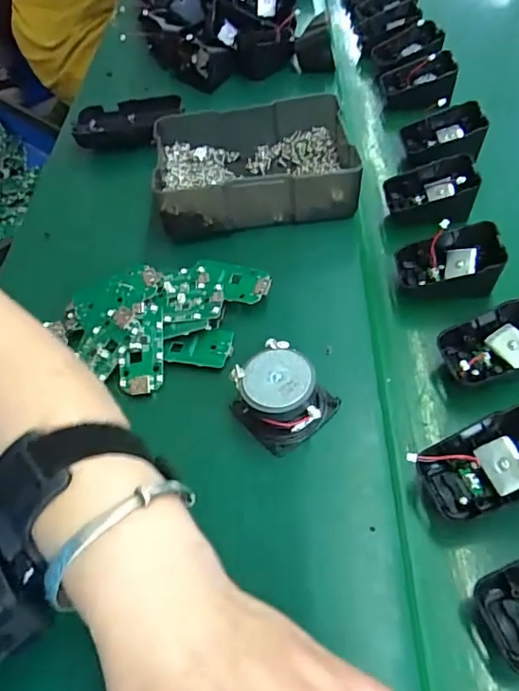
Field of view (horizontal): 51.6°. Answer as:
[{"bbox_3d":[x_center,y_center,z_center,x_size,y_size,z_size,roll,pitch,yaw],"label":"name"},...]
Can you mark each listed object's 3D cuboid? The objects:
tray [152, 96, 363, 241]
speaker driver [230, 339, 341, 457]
[{"bbox_3d":[-0.003,-0.156,0.455,0.166,0.040,0.123,-7,52,0],"label":"tray"},{"bbox_3d":[0.013,0.029,0.320,0.048,0.035,0.051,-39,58,-23],"label":"speaker driver"}]

